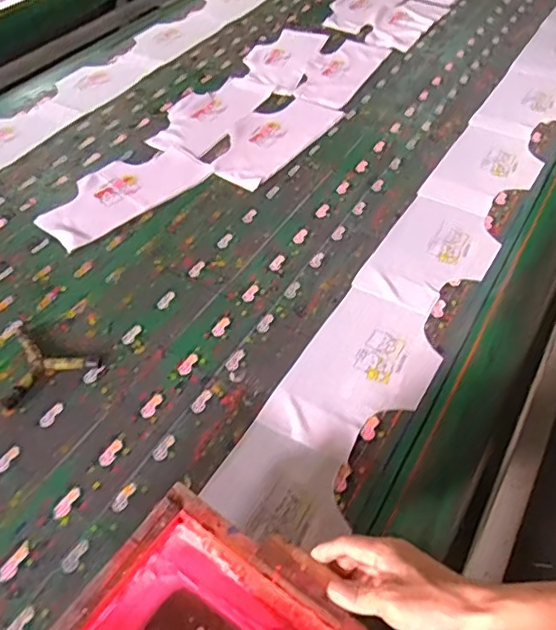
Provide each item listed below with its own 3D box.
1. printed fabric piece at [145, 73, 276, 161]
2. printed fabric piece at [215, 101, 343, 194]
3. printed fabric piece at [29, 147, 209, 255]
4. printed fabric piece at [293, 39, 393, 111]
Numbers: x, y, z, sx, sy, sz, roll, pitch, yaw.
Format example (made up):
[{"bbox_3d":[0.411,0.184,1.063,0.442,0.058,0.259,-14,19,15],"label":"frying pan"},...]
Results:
[{"bbox_3d":[-0.137,-0.432,1.180,0.158,0.014,0.315,16,52,16],"label":"printed fabric piece"},{"bbox_3d":[-0.013,-0.353,1.110,0.157,0.010,0.311,25,51,20],"label":"printed fabric piece"},{"bbox_3d":[-0.279,-0.226,1.008,0.155,0.009,0.304,34,59,28],"label":"printed fabric piece"},{"bbox_3d":[0.146,-0.563,1.290,0.147,0.010,0.296,21,51,15],"label":"printed fabric piece"}]

